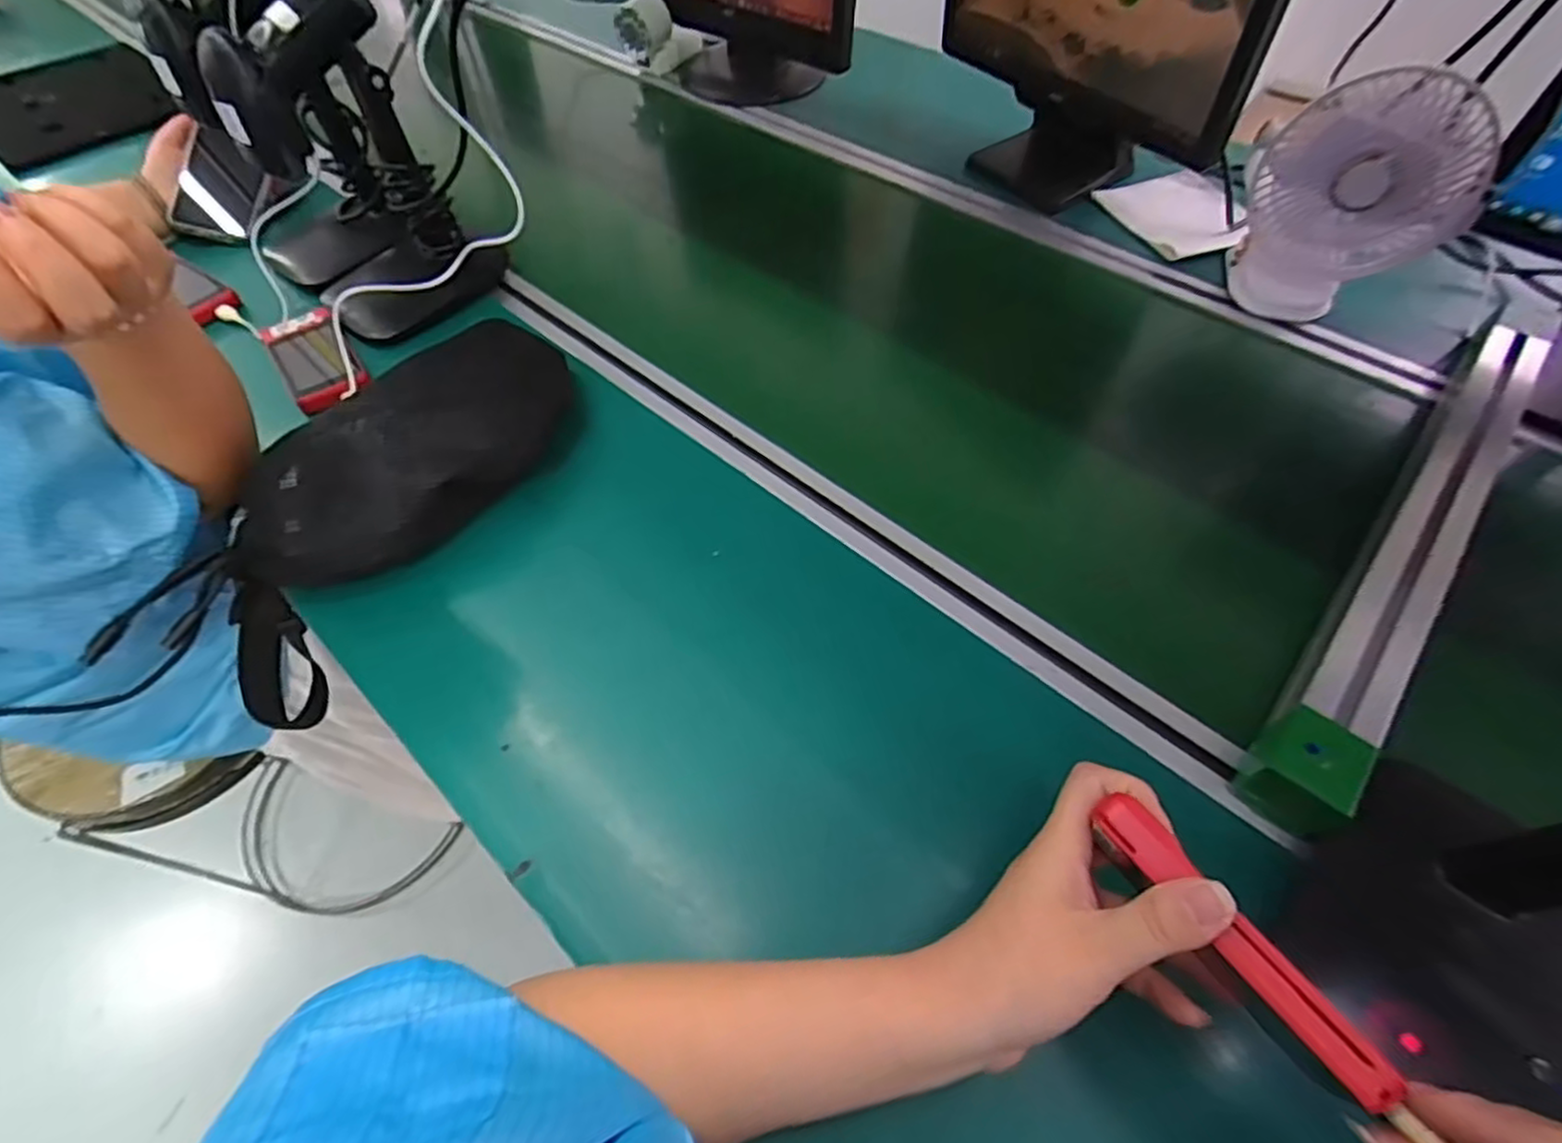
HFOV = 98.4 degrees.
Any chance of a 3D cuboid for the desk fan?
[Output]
[{"bbox_3d":[0.474,-0.302,0.576,0.157,0.188,0.086,26,60,18],"label":"desk fan"}]

